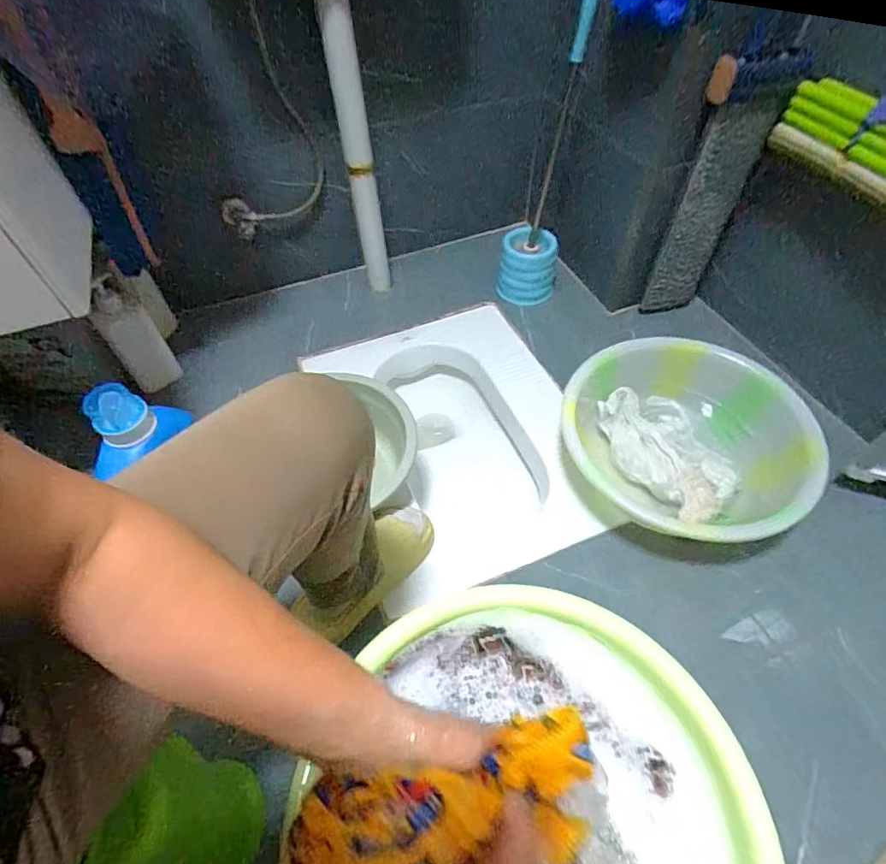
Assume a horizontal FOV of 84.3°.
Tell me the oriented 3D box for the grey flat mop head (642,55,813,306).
[{"bbox_3d":[0.452,-0.384,0.840,0.119,0.453,0.022,-7,57,2],"label":"grey flat mop head"}]

